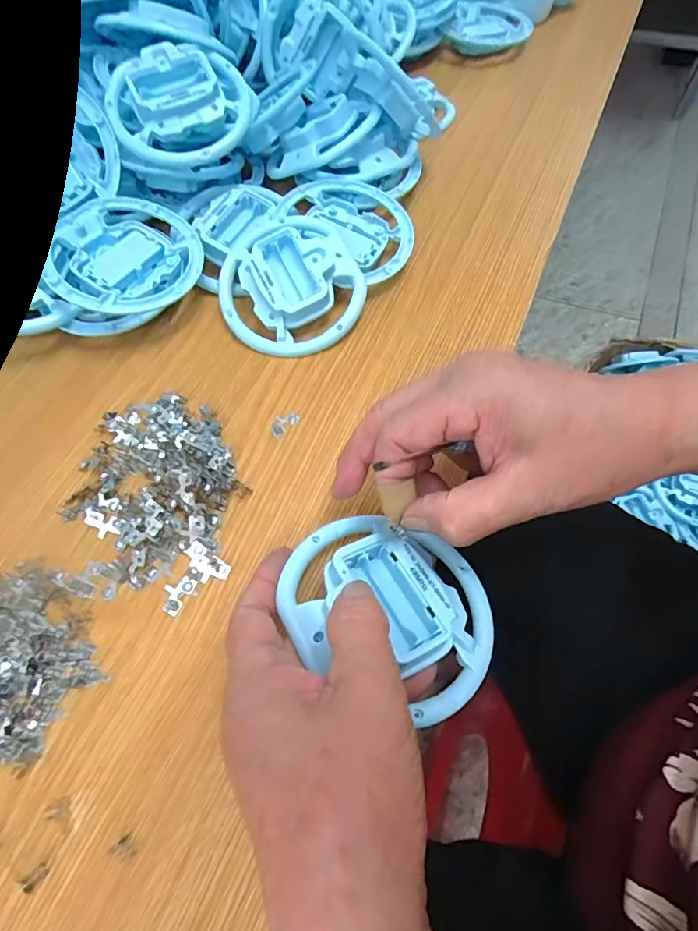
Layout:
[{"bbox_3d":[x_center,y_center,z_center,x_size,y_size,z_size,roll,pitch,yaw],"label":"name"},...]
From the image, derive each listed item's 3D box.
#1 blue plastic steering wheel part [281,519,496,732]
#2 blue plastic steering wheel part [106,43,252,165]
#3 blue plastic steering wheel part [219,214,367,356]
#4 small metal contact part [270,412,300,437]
[{"bbox_3d":[0.020,0.064,0.232,0.099,0.032,0.081,21,64,15],"label":"blue plastic steering wheel part"},{"bbox_3d":[-0.122,-0.261,0.358,0.099,0.035,0.081,-16,87,-8],"label":"blue plastic steering wheel part"},{"bbox_3d":[-0.041,-0.130,0.344,0.101,0.030,0.102,7,76,0],"label":"blue plastic steering wheel part"},{"bbox_3d":[-0.043,-0.028,0.312,0.021,0.004,0.013,-38,66,-16],"label":"small metal contact part"}]

